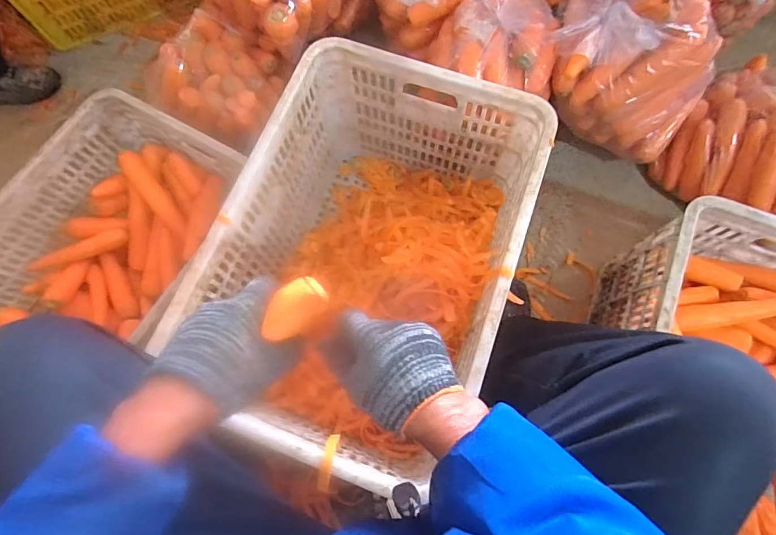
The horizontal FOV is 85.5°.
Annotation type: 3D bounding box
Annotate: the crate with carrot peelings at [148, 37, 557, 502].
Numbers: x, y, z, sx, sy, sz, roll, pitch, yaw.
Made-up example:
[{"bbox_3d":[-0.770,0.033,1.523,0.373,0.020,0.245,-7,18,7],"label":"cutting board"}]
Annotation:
[{"bbox_3d":[-0.024,-0.012,0.738,0.410,0.318,0.602,20,75,6],"label":"crate with carrot peelings"}]

